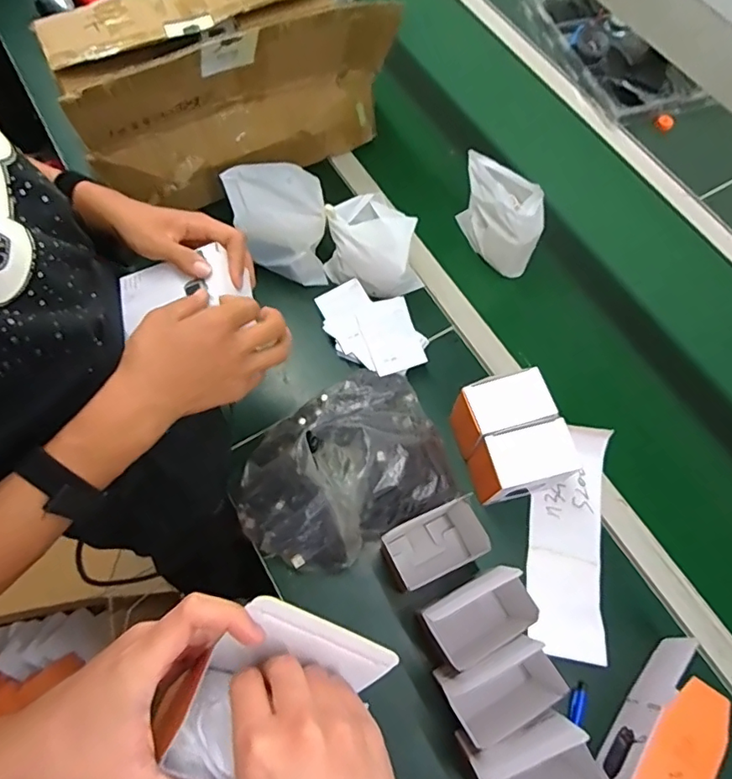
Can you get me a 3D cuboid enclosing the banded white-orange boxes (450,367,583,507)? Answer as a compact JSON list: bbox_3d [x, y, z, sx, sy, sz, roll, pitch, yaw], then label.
[{"bbox_3d":[0.177,0.063,0.664,0.108,0.109,0.135,-13,67,-6],"label":"banded white-orange boxes"}]

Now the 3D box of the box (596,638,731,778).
[{"bbox_3d":[0.309,0.359,0.554,0.065,0.102,0.184,38,72,14],"label":"box"}]

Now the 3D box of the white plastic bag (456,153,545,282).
[{"bbox_3d":[0.206,-0.262,0.800,0.087,0.148,0.138,-8,67,-4],"label":"white plastic bag"}]

